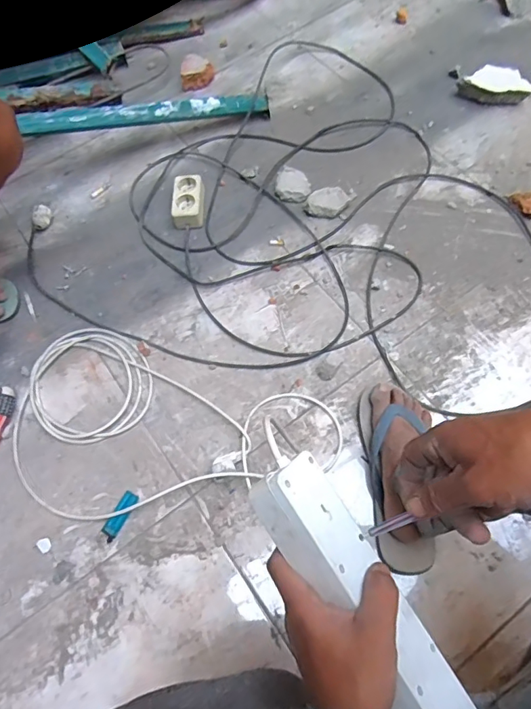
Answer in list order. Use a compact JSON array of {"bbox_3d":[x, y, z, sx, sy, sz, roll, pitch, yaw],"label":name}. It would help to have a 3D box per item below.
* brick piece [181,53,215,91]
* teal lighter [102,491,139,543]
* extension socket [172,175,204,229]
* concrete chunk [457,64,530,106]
[{"bbox_3d":[-0.160,-0.658,1.109,0.079,0.040,0.073,-9,66,0],"label":"brick piece"},{"bbox_3d":[-0.222,0.246,0.727,0.023,0.009,0.074,26,70,14],"label":"teal lighter"},{"bbox_3d":[-0.153,-0.305,0.954,0.063,0.036,0.113,-3,66,2],"label":"extension socket"},{"bbox_3d":[0.493,-0.576,1.027,0.143,0.054,0.064,0,66,3],"label":"concrete chunk"}]

